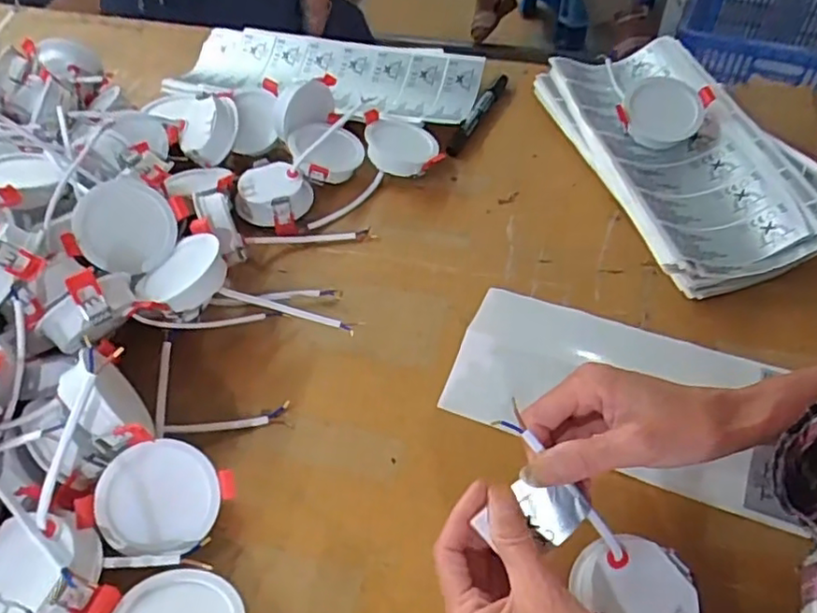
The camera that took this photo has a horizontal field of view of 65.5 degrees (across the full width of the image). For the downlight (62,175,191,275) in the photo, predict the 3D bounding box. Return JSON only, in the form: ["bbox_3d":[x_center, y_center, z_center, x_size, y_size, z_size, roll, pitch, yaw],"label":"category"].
[{"bbox_3d":[-0.230,-0.061,0.514,0.072,0.040,0.071,17,79,-27],"label":"downlight"}]

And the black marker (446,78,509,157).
[{"bbox_3d":[0.073,-0.201,0.661,0.014,0.014,0.133,20,56,19],"label":"black marker"}]

